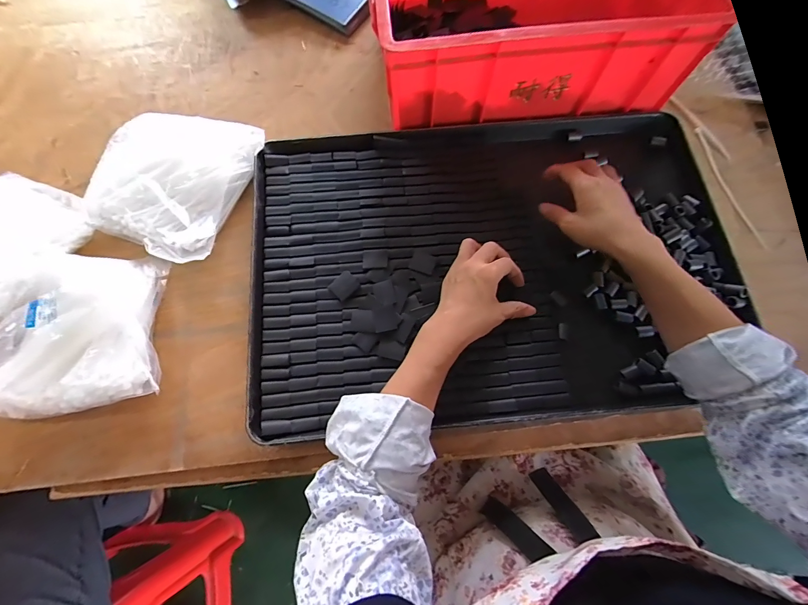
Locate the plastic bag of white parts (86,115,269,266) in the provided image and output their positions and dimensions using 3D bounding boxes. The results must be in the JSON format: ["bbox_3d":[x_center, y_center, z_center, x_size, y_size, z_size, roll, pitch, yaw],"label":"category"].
[{"bbox_3d":[-0.301,-0.158,0.473,0.185,0.055,0.207,15,76,6],"label":"plastic bag of white parts"}]

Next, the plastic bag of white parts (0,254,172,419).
[{"bbox_3d":[-0.393,0.035,0.408,0.199,0.056,0.177,-12,75,-1],"label":"plastic bag of white parts"}]

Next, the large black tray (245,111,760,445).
[{"bbox_3d":[0.100,-0.055,0.433,0.564,0.046,0.378,-5,75,1],"label":"large black tray"}]

